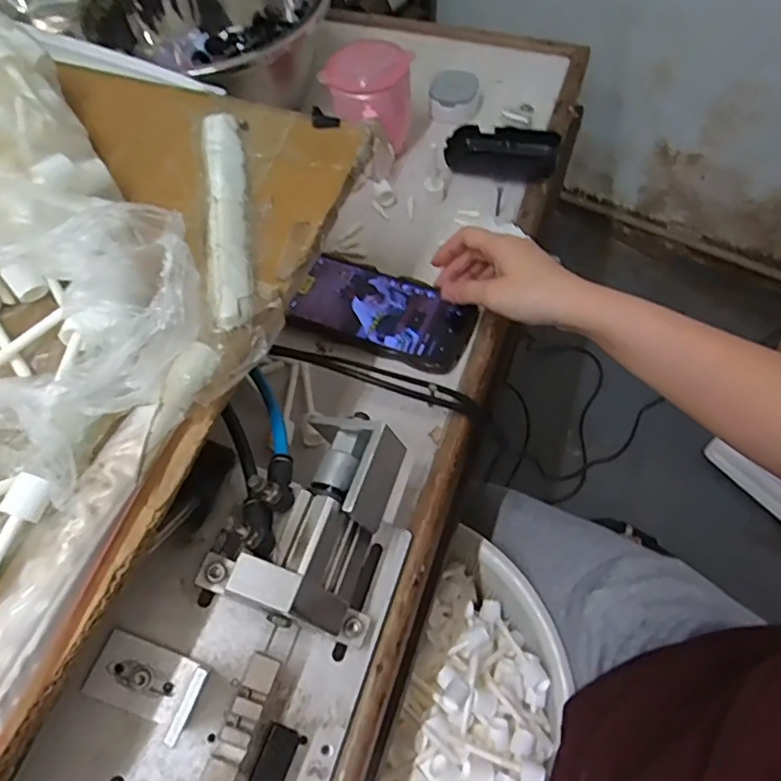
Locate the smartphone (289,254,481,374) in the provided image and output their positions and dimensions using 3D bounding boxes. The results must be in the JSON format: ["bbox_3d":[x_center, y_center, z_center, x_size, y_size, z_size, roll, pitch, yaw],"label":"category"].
[{"bbox_3d":[-0.007,-0.070,0.523,0.159,0.011,0.081,25,65,16],"label":"smartphone"}]

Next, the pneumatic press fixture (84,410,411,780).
[{"bbox_3d":[-0.104,0.182,0.325,0.142,0.095,0.378,17,63,12],"label":"pneumatic press fixture"}]

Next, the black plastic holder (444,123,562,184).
[{"bbox_3d":[0.113,-0.245,0.607,0.110,0.028,0.061,9,62,8],"label":"black plastic holder"}]

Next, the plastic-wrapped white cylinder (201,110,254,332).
[{"bbox_3d":[-0.102,-0.112,0.370,0.024,0.012,0.171,-10,61,-3],"label":"plastic-wrapped white cylinder"}]

